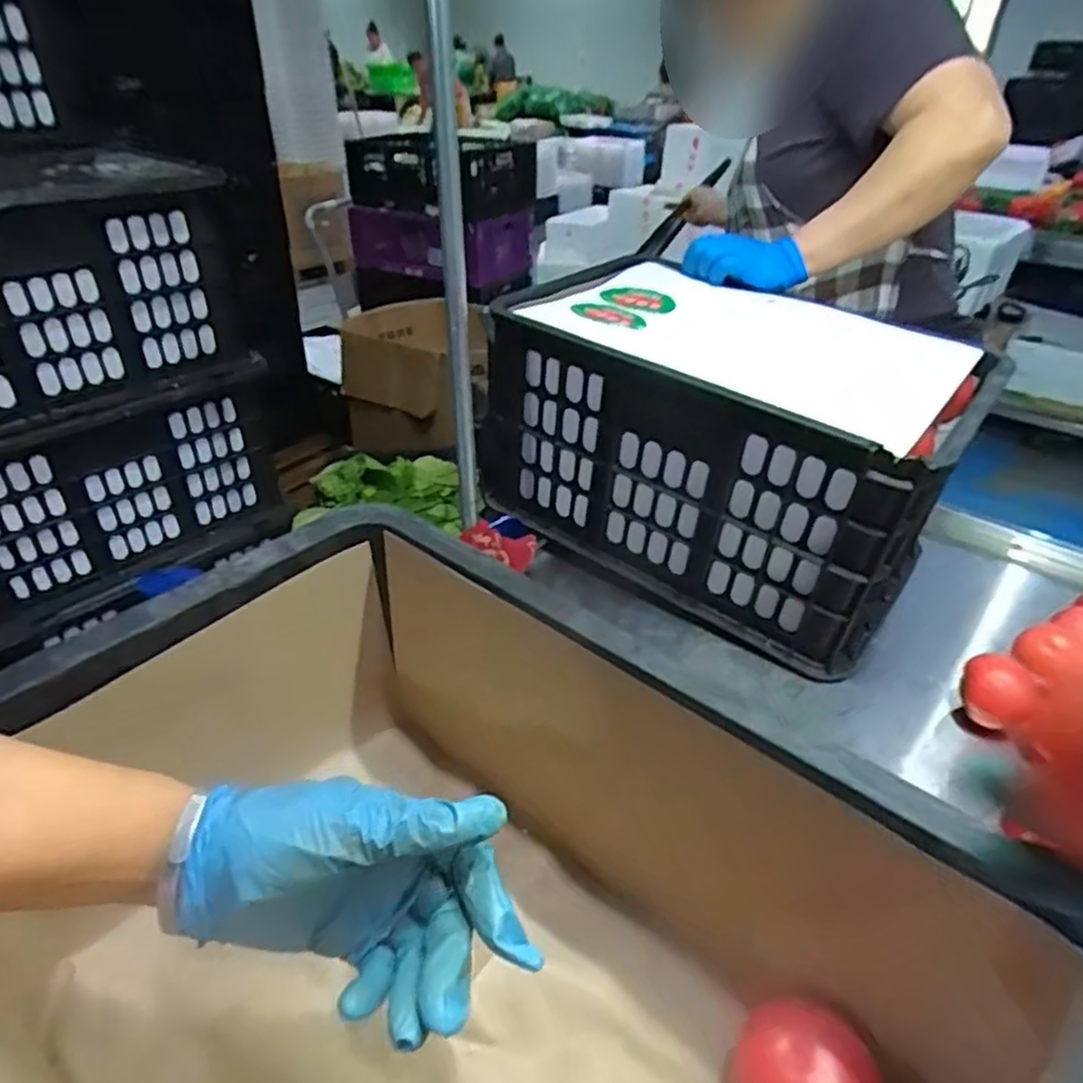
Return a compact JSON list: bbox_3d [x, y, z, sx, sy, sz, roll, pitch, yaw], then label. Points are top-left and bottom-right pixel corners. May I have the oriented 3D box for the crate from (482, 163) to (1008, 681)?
[{"bbox_3d":[0.236,-0.141,0.874,0.474,0.264,0.391,23,41,28],"label":"crate"}]

